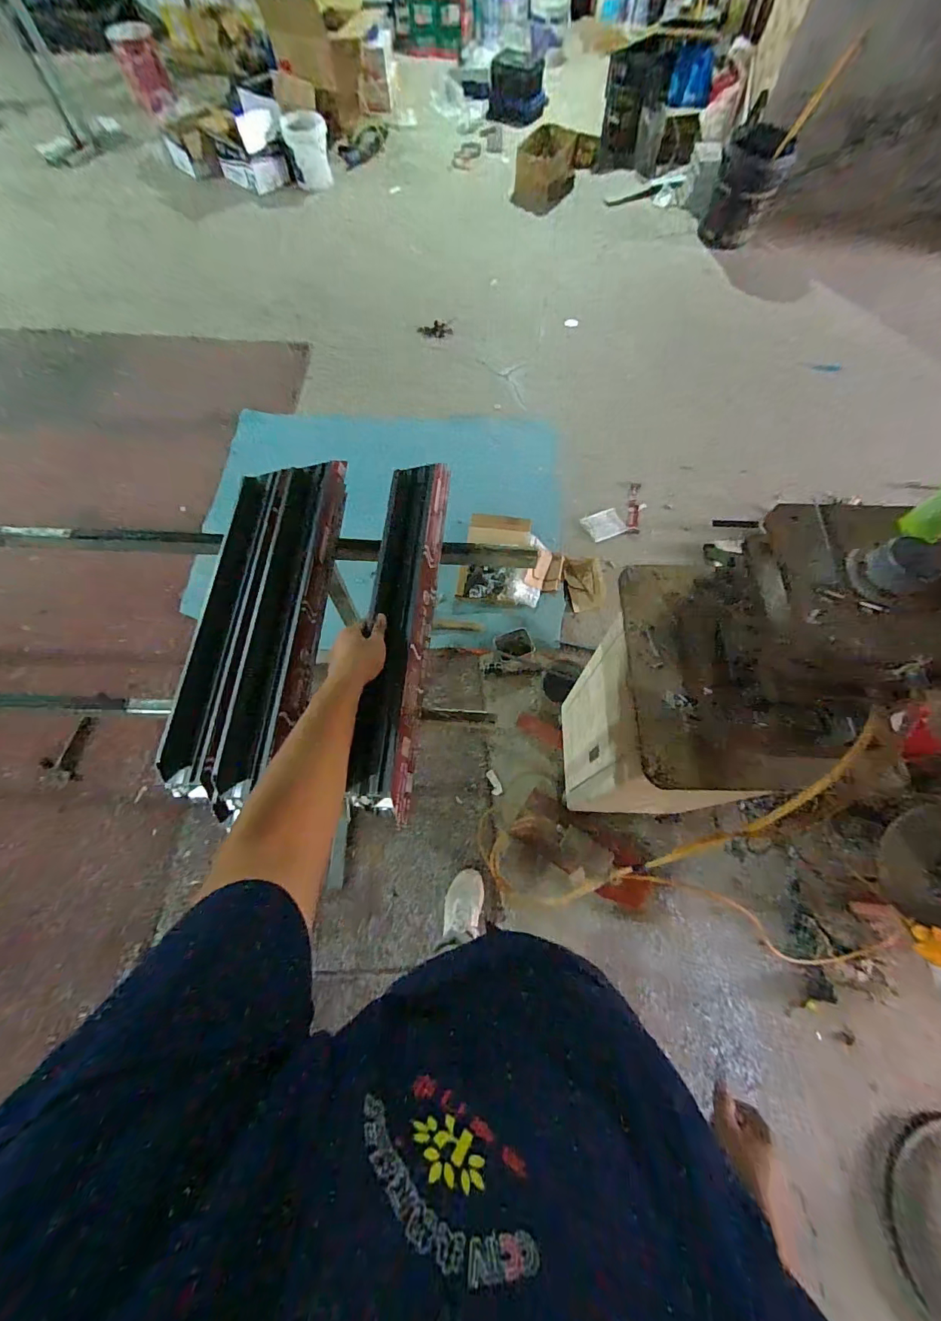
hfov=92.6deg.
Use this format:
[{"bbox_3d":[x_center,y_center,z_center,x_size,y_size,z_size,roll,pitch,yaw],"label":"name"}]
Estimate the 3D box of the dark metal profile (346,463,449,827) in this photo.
[{"bbox_3d":[-0.104,-0.071,0.692,0.088,0.062,0.575,3,68,1],"label":"dark metal profile"}]

